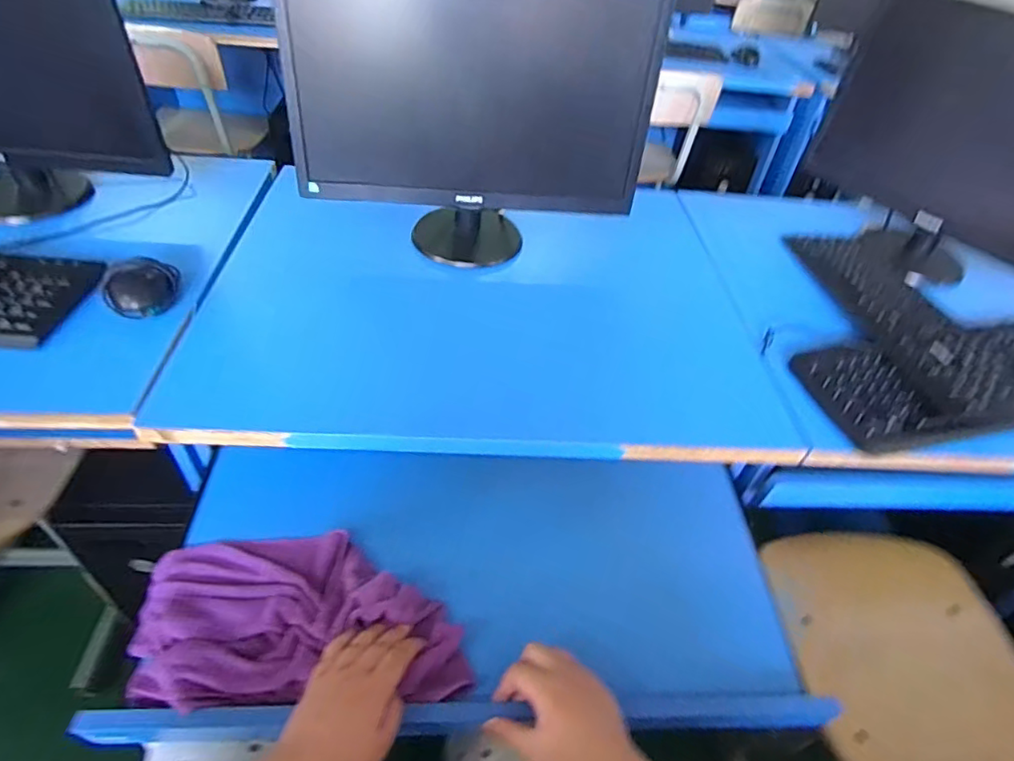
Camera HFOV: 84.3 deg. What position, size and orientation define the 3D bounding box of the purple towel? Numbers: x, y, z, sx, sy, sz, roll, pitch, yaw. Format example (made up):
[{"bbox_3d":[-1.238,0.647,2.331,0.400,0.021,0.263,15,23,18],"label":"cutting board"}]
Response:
[{"bbox_3d":[-0.194,0.221,0.540,0.308,0.035,0.161,3,44,-4],"label":"purple towel"}]

